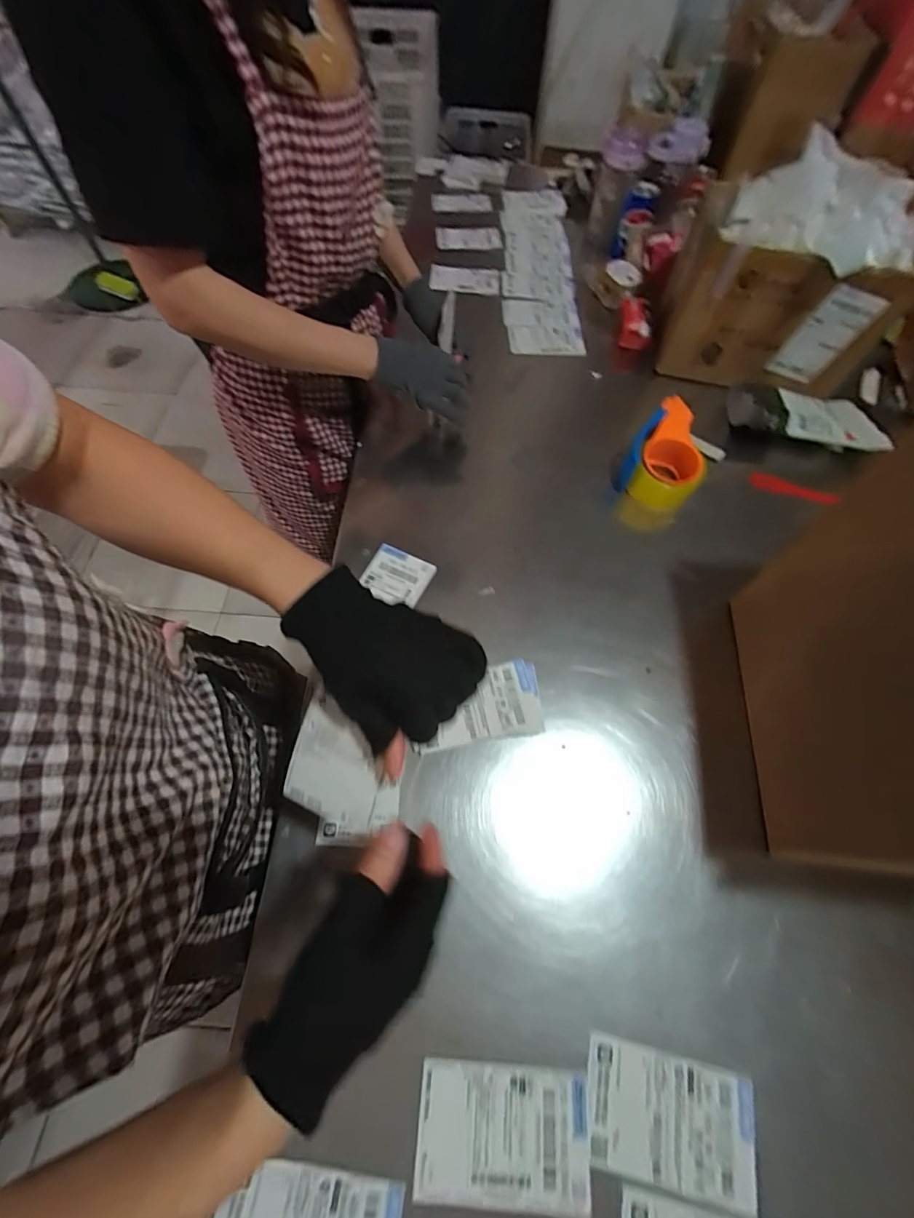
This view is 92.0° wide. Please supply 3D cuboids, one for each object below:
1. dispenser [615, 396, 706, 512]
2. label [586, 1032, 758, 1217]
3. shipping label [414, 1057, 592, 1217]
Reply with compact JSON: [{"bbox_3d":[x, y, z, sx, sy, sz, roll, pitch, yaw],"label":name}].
[{"bbox_3d":[0.300,-0.215,0.627,0.103,0.070,0.139,30,66,12],"label":"dispenser"},{"bbox_3d":[0.168,0.404,0.348,0.131,0.006,0.077,12,64,4],"label":"label"},{"bbox_3d":[0.036,0.406,0.342,0.129,0.006,0.078,4,62,1],"label":"shipping label"}]

